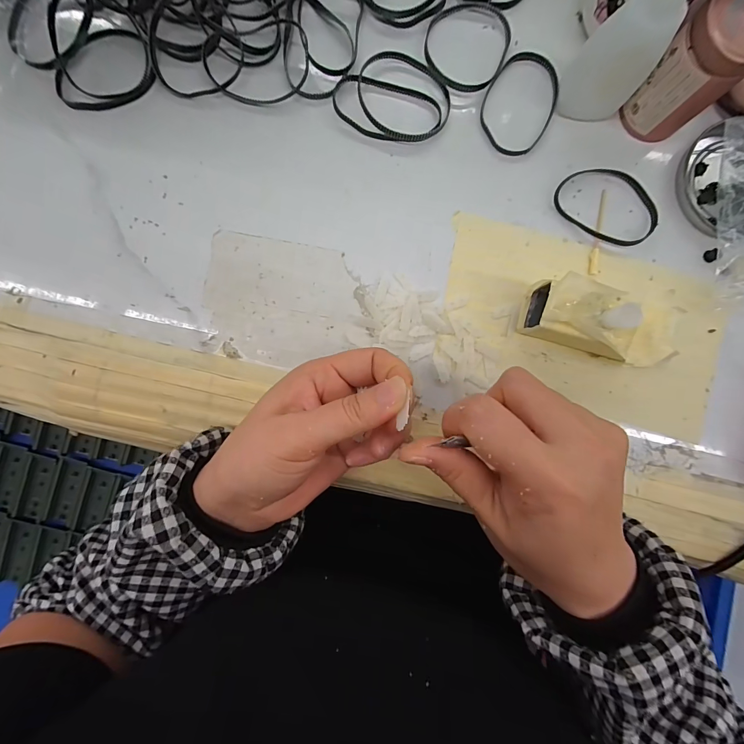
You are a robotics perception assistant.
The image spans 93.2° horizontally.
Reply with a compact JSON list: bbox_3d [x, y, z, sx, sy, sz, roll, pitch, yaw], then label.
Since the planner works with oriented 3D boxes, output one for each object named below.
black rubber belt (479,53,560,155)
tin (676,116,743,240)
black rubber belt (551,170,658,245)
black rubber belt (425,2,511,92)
[{"bbox_3d":[0.100,-0.182,0.239,0.048,0.004,0.066,26,91,-1],"label":"black rubber belt"},{"bbox_3d":[0.250,-0.128,0.232,0.071,0.018,0.074,0,92,0],"label":"tin"},{"bbox_3d":[0.162,-0.116,0.241,0.071,0.005,0.048,29,91,-1],"label":"black rubber belt"},{"bbox_3d":[0.064,-0.219,0.236,0.056,0.004,0.054,0,92,0],"label":"black rubber belt"}]

